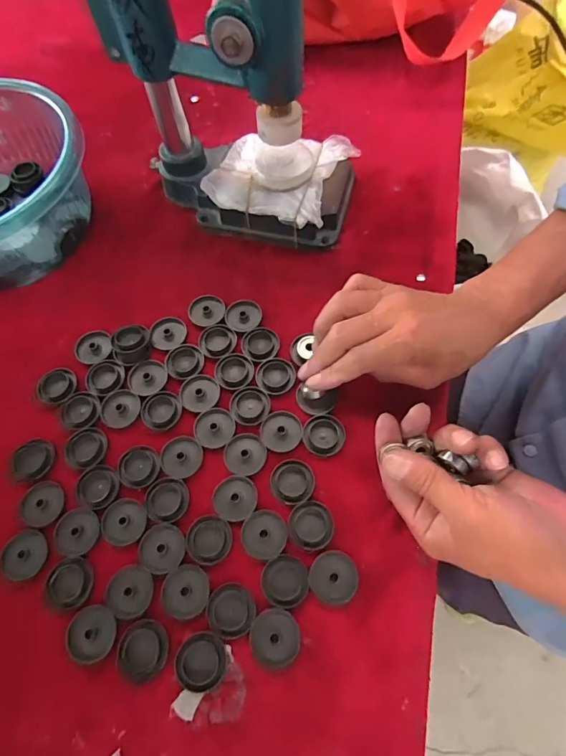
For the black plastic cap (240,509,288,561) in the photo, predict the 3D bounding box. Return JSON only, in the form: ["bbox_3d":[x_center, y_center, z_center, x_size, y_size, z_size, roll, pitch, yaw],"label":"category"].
[{"bbox_3d":[-0.014,0.112,0.300,0.032,0.004,0.032,-1,65,2],"label":"black plastic cap"}]

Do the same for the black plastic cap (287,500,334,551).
[{"bbox_3d":[0.020,0.106,0.302,0.032,0.004,0.033,-1,65,2],"label":"black plastic cap"}]

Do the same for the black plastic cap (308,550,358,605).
[{"bbox_3d":[0.035,0.138,0.289,0.032,0.004,0.033,-1,65,2],"label":"black plastic cap"}]

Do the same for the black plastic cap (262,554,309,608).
[{"bbox_3d":[0.001,0.141,0.289,0.032,0.004,0.032,-1,65,2],"label":"black plastic cap"}]

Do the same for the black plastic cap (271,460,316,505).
[{"bbox_3d":[0.007,0.078,0.316,0.032,0.004,0.032,-1,65,2],"label":"black plastic cap"}]

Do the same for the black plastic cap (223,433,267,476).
[{"bbox_3d":[-0.030,0.059,0.327,0.033,0.004,0.032,-1,65,2],"label":"black plastic cap"}]

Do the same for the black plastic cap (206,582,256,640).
[{"bbox_3d":[-0.035,0.157,0.282,0.032,0.004,0.032,-1,65,2],"label":"black plastic cap"}]

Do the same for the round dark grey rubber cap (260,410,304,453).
[{"bbox_3d":[-0.001,0.043,0.336,0.032,0.007,0.032,-1,65,2],"label":"round dark grey rubber cap"}]

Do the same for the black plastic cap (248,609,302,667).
[{"bbox_3d":[-0.006,0.172,0.277,0.032,0.005,0.033,-1,65,2],"label":"black plastic cap"}]

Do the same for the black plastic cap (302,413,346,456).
[{"bbox_3d":[0.033,0.045,0.333,0.033,0.004,0.033,-1,65,2],"label":"black plastic cap"}]

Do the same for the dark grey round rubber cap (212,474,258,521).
[{"bbox_3d":[-0.036,0.089,0.313,0.033,0.004,0.033,-1,65,2],"label":"dark grey round rubber cap"}]

